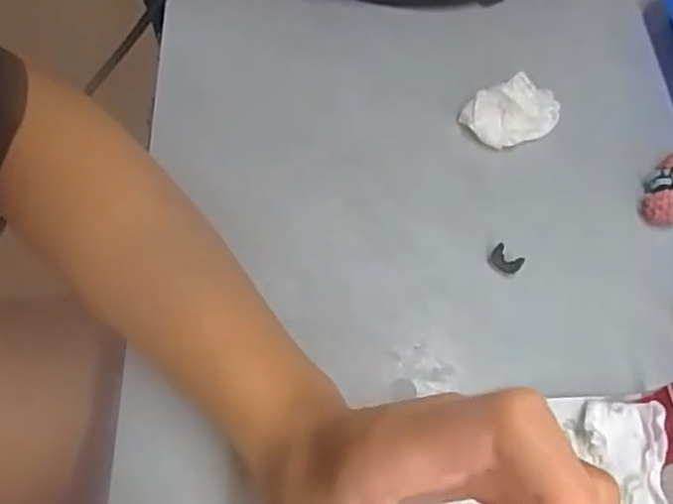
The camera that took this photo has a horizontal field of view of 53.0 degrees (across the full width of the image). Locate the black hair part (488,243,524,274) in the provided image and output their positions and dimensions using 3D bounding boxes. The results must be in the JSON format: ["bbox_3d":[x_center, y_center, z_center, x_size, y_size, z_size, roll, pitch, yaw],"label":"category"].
[{"bbox_3d":[0.084,0.005,0.337,0.016,0.008,0.010,34,67,14],"label":"black hair part"}]

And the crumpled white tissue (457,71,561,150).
[{"bbox_3d":[0.097,-0.076,0.374,0.050,0.017,0.034,-25,66,-14],"label":"crumpled white tissue"}]

